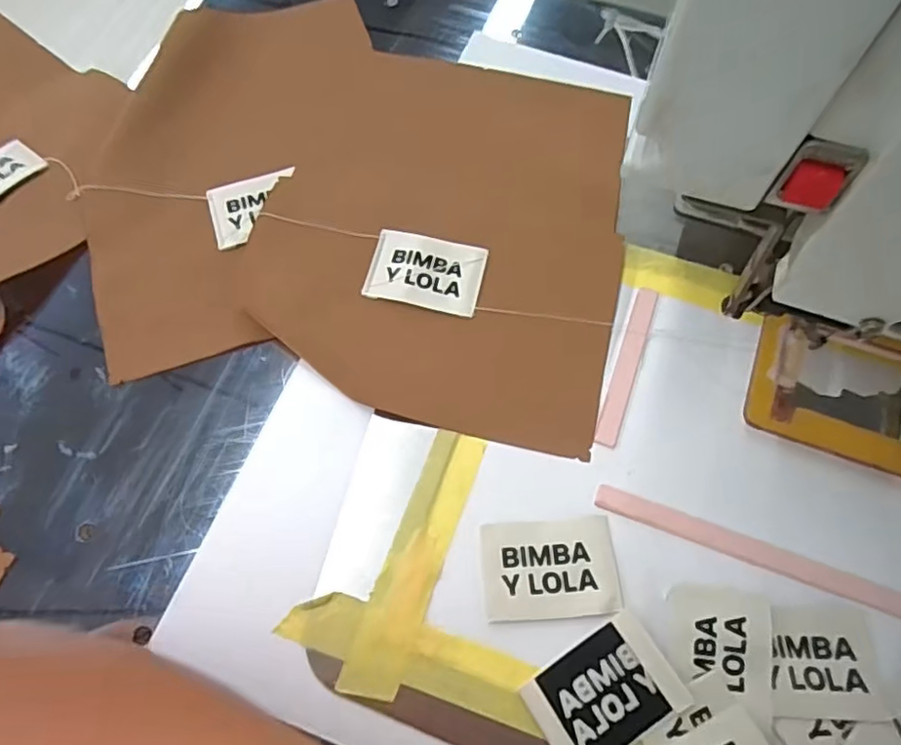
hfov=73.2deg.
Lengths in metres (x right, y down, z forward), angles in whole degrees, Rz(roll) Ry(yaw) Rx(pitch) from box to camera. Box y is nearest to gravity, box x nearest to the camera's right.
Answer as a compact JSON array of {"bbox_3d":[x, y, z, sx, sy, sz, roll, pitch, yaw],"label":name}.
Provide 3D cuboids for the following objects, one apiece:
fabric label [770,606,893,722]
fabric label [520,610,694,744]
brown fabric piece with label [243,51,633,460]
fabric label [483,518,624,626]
[{"bbox_3d":[0.153,0.118,0.248,0.045,0.004,0.041,2,68,1],"label":"fabric label"},{"bbox_3d":[0.062,0.130,0.243,0.056,0.007,0.040,-34,69,-8],"label":"fabric label"},{"bbox_3d":[0.001,-0.079,0.324,0.186,0.013,0.211,15,71,6],"label":"brown fabric piece with label"},{"bbox_3d":[0.043,0.084,0.262,0.057,0.004,0.040,-4,68,-2],"label":"fabric label"}]

